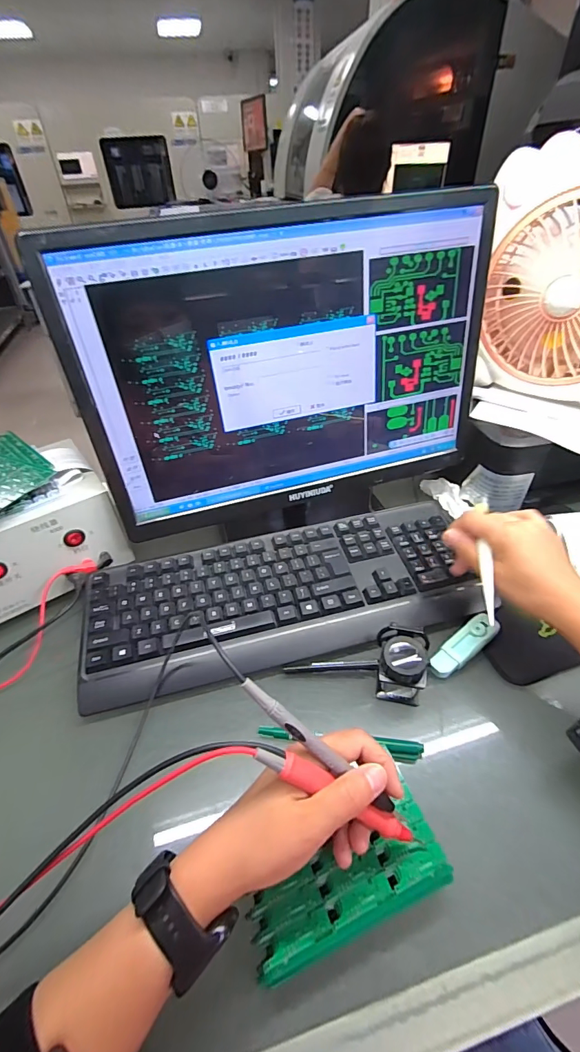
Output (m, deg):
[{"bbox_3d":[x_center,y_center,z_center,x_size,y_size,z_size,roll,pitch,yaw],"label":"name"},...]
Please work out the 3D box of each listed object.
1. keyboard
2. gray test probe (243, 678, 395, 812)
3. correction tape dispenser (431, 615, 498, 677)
[{"bbox_3d":[-0.009,0.072,0.456,0.412,0.032,0.149,-13,42,-10],"label":"keyboard"},{"bbox_3d":[0.019,0.141,0.260,0.129,0.007,0.009,44,48,-9],"label":"gray test probe"},{"bbox_3d":[0.172,0.117,0.411,0.084,0.016,0.025,-28,47,-25],"label":"correction tape dispenser"}]

